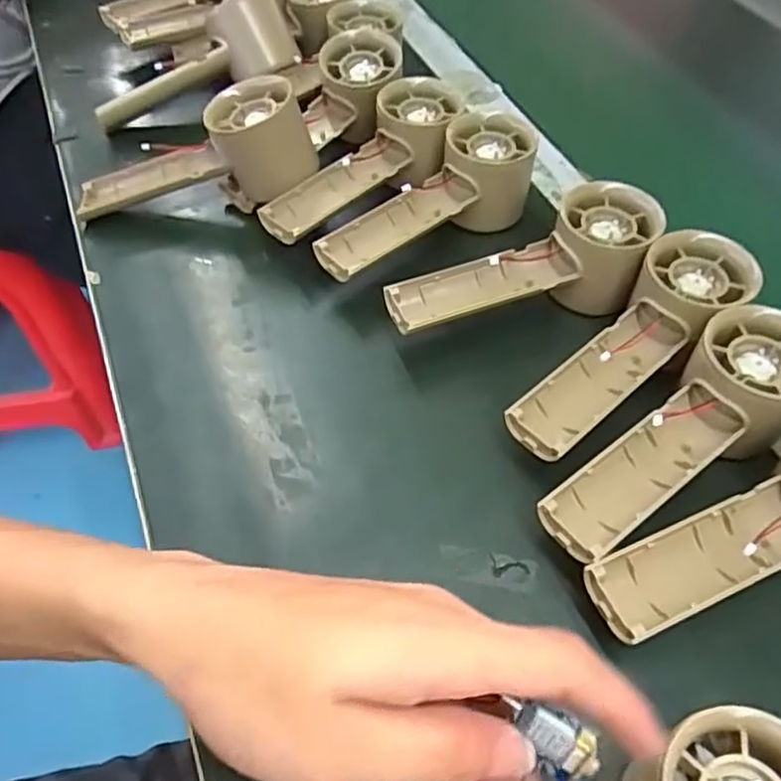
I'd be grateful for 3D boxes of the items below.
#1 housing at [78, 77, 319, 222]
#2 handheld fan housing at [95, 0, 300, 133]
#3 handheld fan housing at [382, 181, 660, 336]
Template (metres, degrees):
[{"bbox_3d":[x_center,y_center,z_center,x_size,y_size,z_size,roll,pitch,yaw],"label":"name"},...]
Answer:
[{"bbox_3d":[-0.125,-0.146,0.440,0.162,0.059,0.056,-11,51,14],"label":"housing"},{"bbox_3d":[-0.141,-0.225,0.493,0.149,0.066,0.053,-30,57,-4],"label":"handheld fan housing"},{"bbox_3d":[0.072,-0.067,0.387,0.150,0.064,0.059,-9,53,-9],"label":"handheld fan housing"}]

